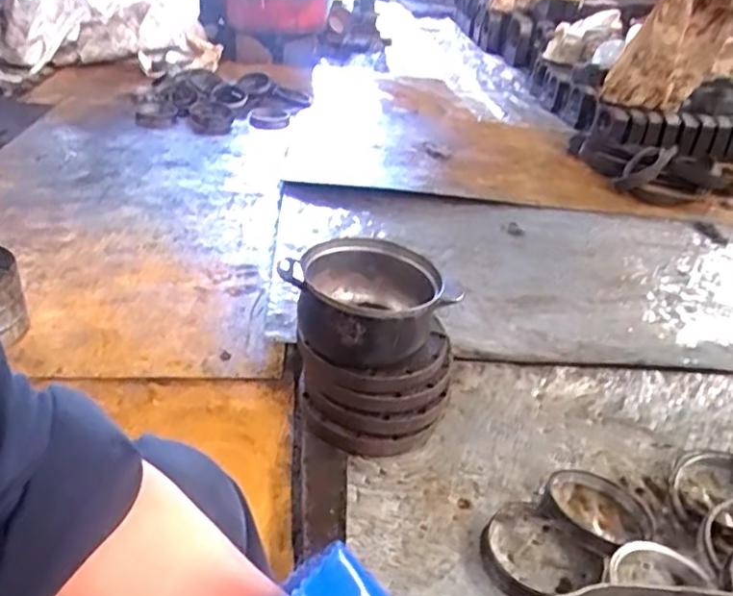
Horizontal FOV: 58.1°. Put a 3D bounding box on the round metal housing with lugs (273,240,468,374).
[{"bbox_3d":[0.002,0.005,1.062,0.233,0.114,0.222,31,40,32],"label":"round metal housing with lugs"}]

